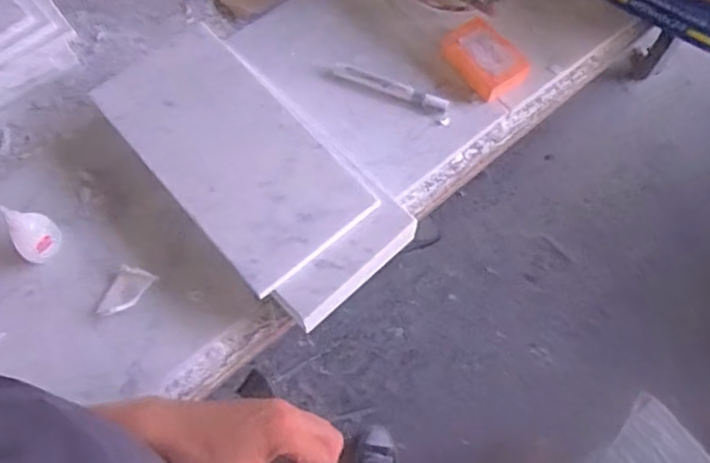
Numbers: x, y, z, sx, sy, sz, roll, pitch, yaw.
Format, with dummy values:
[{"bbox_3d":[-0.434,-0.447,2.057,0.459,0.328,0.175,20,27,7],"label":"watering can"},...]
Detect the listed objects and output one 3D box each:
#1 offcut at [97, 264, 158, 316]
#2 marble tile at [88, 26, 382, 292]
[{"bbox_3d":[-0.236,0.063,0.640,0.039,0.011,0.057,25,70,12],"label":"offcut"},{"bbox_3d":[-0.130,-0.090,0.653,0.150,0.021,0.303,-39,72,-13],"label":"marble tile"}]

